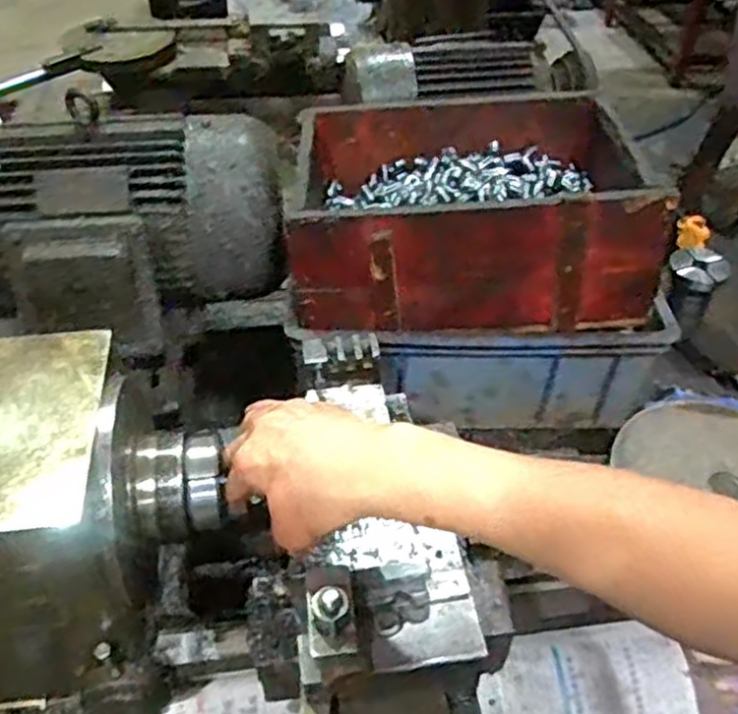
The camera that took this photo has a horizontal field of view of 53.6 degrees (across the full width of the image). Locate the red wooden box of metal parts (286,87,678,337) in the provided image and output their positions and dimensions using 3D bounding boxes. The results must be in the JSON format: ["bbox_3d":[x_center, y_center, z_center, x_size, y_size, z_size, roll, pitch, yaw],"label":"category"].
[{"bbox_3d":[0.096,-0.162,0.767,0.341,0.136,0.245,-2,43,-4],"label":"red wooden box of metal parts"}]

